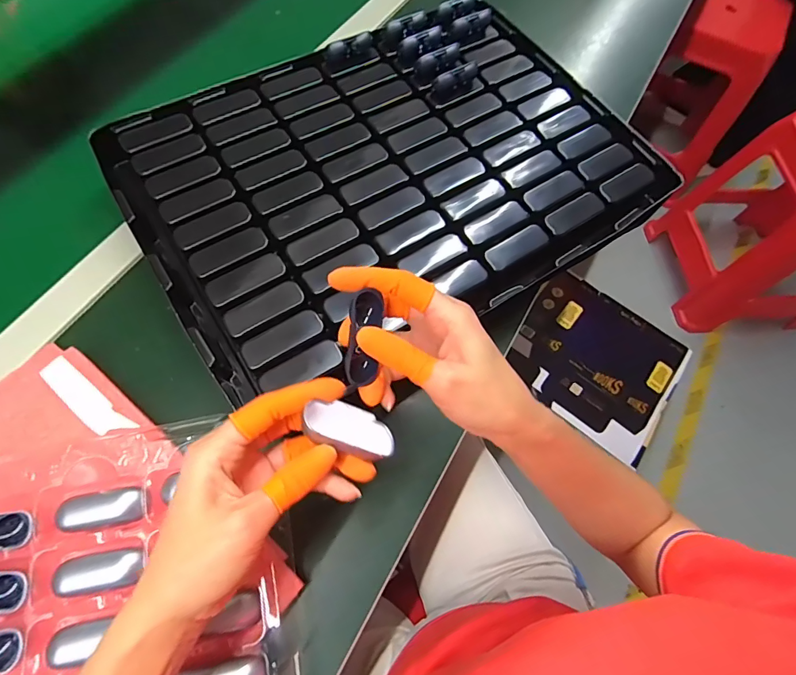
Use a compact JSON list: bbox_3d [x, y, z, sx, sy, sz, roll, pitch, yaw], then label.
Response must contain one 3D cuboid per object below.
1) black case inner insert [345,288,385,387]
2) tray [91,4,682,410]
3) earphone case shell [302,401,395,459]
[{"bbox_3d":[-0.021,0.001,0.258,0.019,0.011,0.055,5,90,1],"label":"black case inner insert"},{"bbox_3d":[0.001,-0.168,0.428,0.484,0.058,0.345,-29,72,-15],"label":"tray"},{"bbox_3d":[-0.027,0.054,0.252,0.058,0.009,0.026,25,60,-27],"label":"earphone case shell"}]

